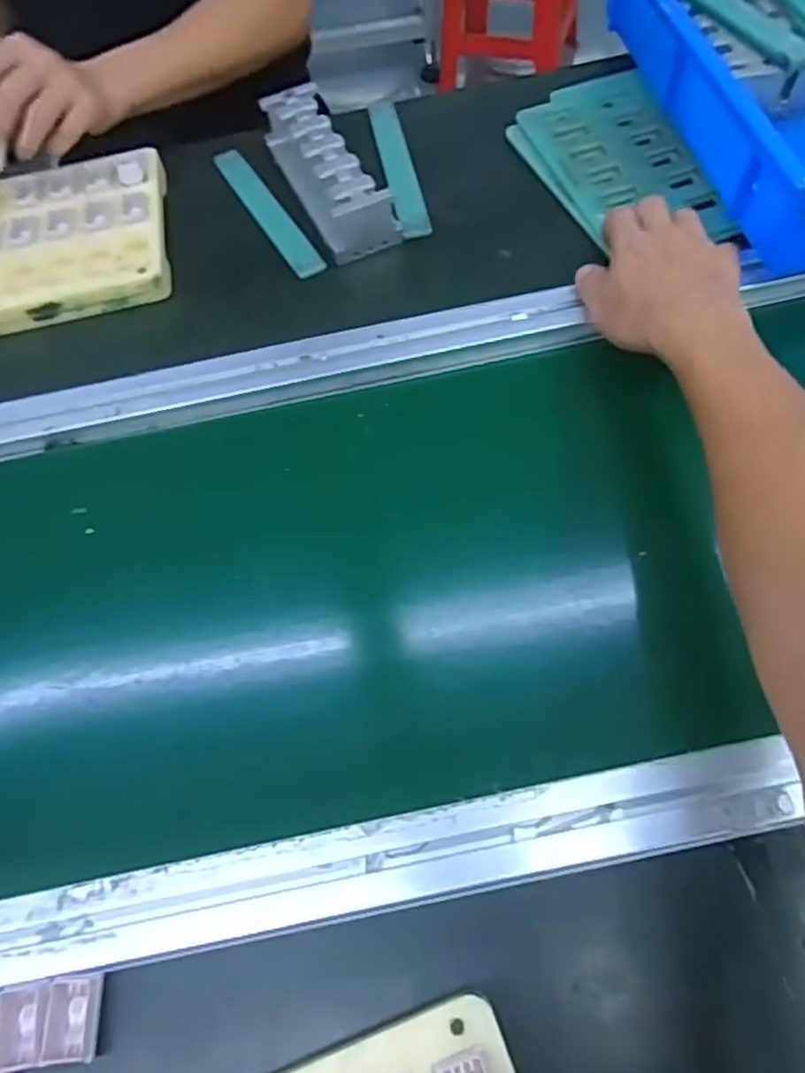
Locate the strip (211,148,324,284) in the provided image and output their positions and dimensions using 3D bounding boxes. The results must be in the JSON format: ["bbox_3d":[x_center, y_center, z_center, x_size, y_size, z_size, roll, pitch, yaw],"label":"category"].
[{"bbox_3d":[-0.120,-0.287,0.608,0.025,0.005,0.195,-28,61,-9],"label":"strip"}]

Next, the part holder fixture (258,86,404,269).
[{"bbox_3d":[-0.063,-0.317,0.594,0.063,0.044,0.185,-21,63,-9],"label":"part holder fixture"}]

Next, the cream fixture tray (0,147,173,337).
[{"bbox_3d":[-0.301,-0.250,0.587,0.197,0.028,0.163,-11,62,-3],"label":"cream fixture tray"}]

